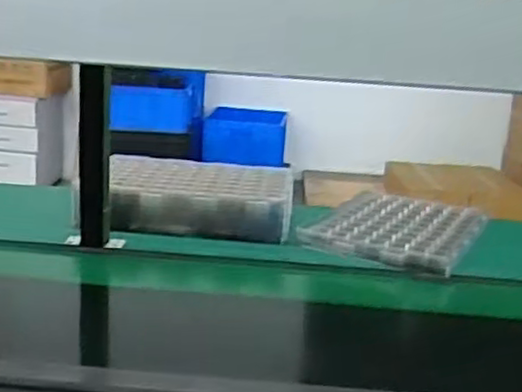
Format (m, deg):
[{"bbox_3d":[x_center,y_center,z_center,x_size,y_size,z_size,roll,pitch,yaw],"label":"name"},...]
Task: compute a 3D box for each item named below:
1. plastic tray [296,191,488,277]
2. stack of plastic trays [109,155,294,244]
[{"bbox_3d":[0.276,0.059,1.355,0.281,0.035,0.347,11,19,28],"label":"plastic tray"},{"bbox_3d":[-0.120,-0.011,1.399,0.362,0.093,0.285,2,17,1],"label":"stack of plastic trays"}]

